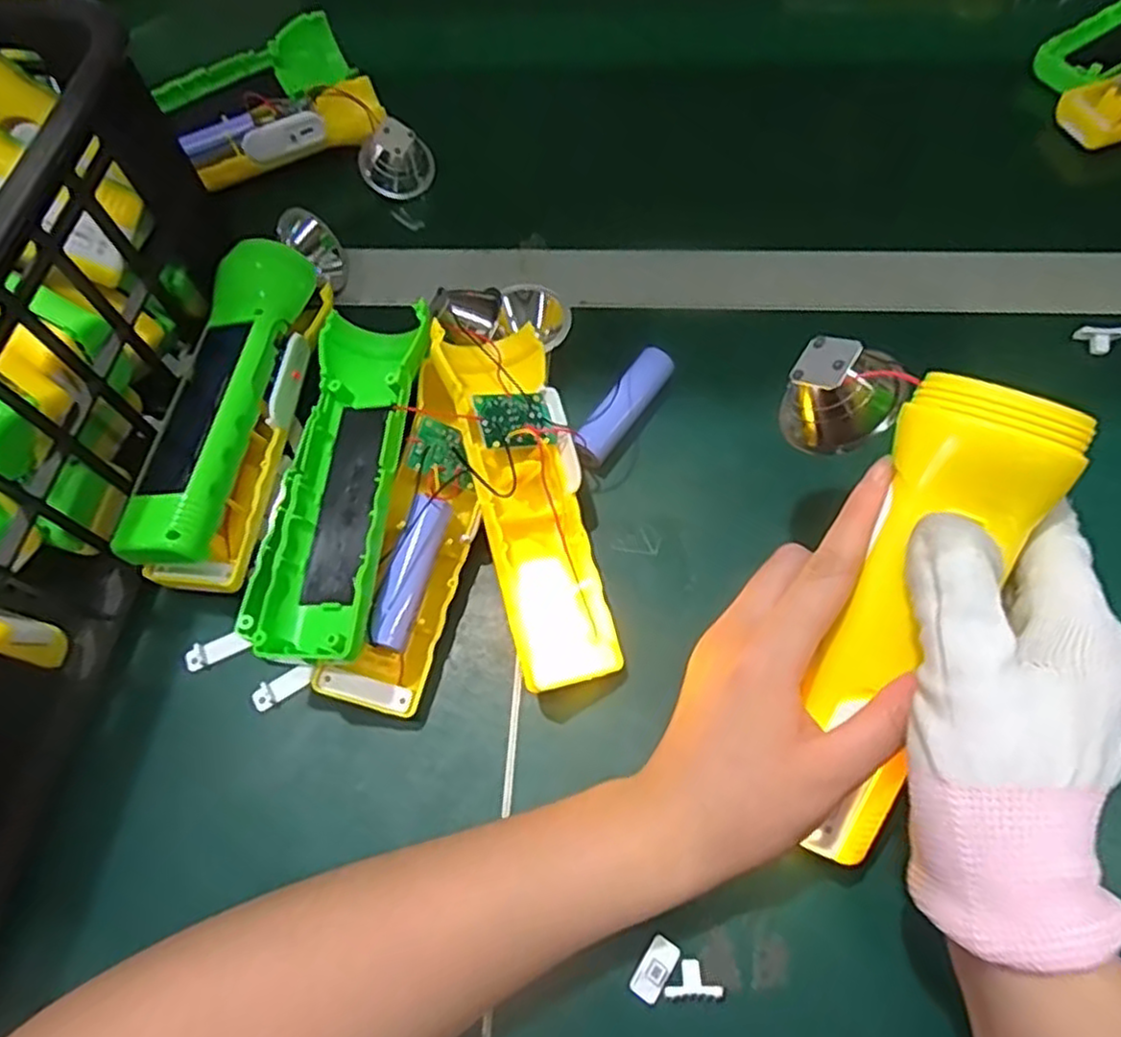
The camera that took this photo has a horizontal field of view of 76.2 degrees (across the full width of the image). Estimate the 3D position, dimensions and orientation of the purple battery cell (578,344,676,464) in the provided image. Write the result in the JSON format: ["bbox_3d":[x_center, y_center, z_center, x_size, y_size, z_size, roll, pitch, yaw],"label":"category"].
[{"bbox_3d":[0.031,-0.053,0.347,0.016,0.022,0.064,35,71,18],"label":"purple battery cell"}]

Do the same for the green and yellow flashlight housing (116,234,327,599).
[{"bbox_3d":[-0.152,-0.051,0.338,0.053,0.049,0.171,6,65,6],"label":"green and yellow flashlight housing"}]

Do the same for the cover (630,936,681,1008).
[{"bbox_3d":[0.034,0.160,0.254,0.011,0.004,0.020,30,70,16],"label":"cover"}]

